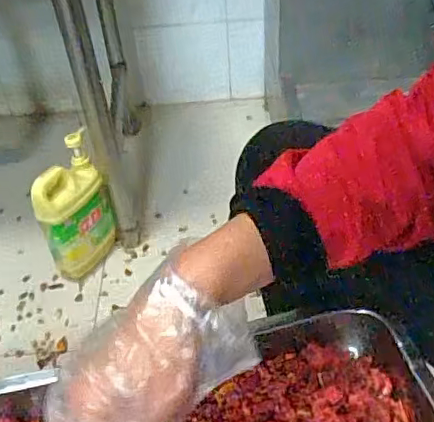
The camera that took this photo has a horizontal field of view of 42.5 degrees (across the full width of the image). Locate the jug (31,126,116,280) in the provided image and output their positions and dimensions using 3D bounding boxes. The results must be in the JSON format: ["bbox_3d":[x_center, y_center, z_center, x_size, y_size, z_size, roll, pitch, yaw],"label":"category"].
[{"bbox_3d":[-0.248,-0.003,0.985,0.070,0.213,0.131,19,46,24],"label":"jug"}]

